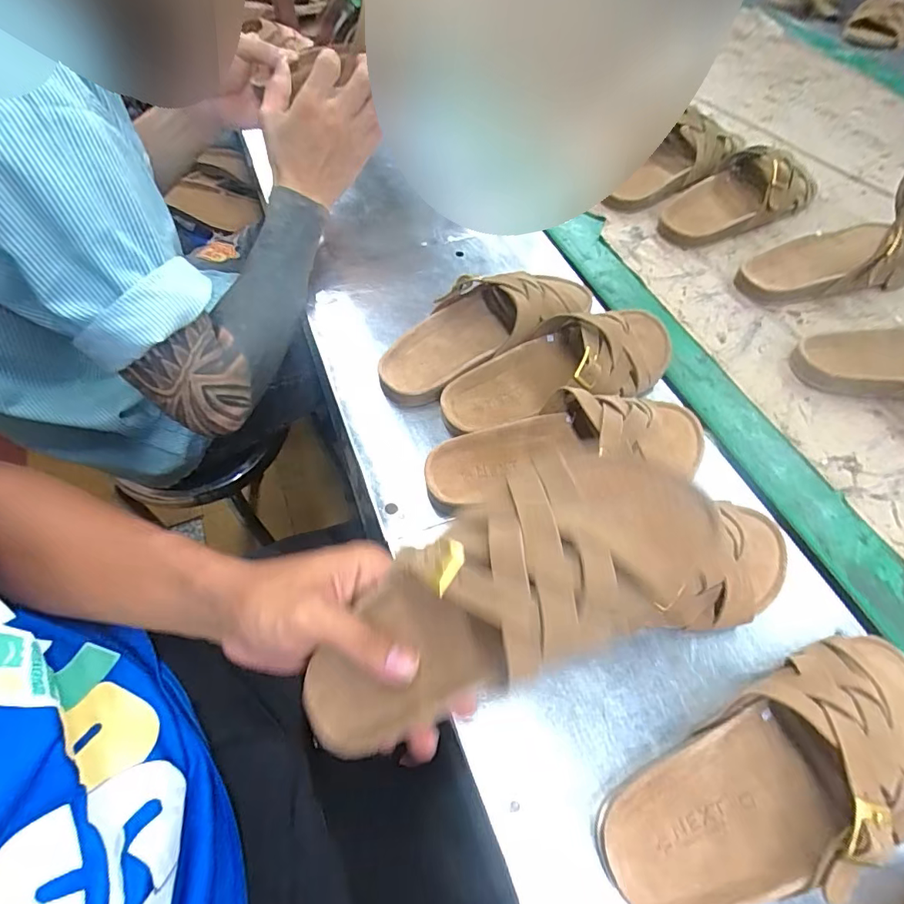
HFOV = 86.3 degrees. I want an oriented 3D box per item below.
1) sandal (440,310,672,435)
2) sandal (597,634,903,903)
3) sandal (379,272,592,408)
[{"bbox_3d":[0.105,-0.082,0.440,0.237,0.058,0.088,-18,61,-13],"label":"sandal"},{"bbox_3d":[0.201,0.186,0.278,0.242,0.059,0.096,-19,61,-13],"label":"sandal"},{"bbox_3d":[0.036,-0.133,0.470,0.240,0.056,0.104,-24,62,-16],"label":"sandal"}]

